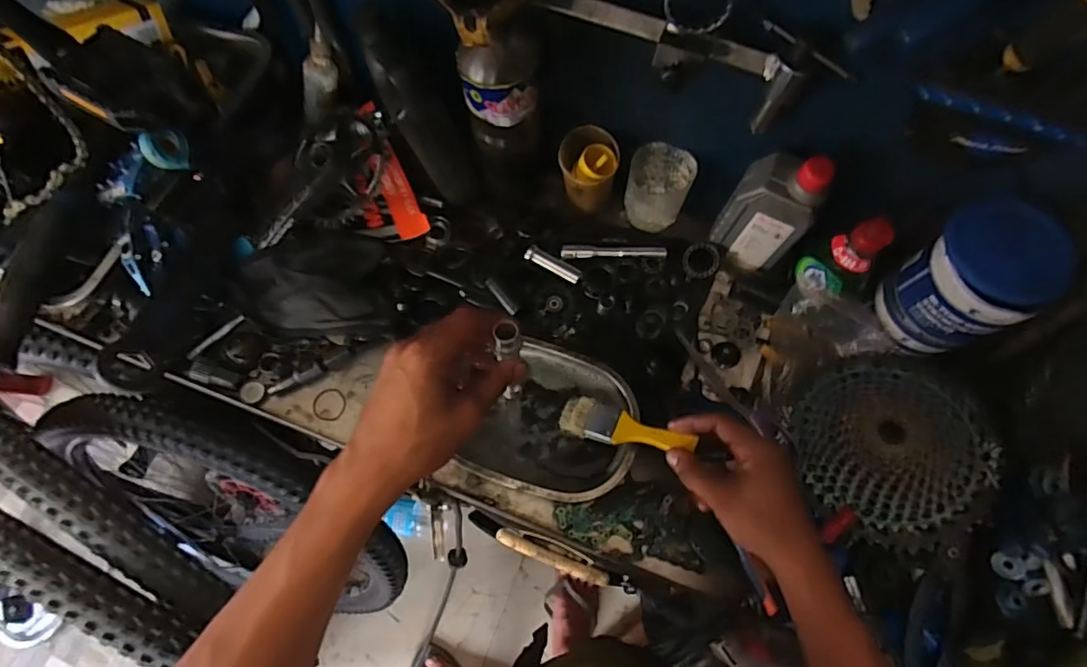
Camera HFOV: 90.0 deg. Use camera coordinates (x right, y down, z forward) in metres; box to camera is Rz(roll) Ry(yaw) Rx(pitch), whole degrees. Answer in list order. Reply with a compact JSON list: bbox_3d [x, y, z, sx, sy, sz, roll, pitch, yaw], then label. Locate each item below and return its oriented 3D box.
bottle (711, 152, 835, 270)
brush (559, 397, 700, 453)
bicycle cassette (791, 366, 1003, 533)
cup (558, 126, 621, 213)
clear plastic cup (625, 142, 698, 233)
[{"bbox_3d":[0.239,-0.128,0.580,0.081,0.158,0.045,38,72,13],"label":"bottle"},{"bbox_3d":[0.079,0.093,0.536,0.146,0.015,0.041,7,62,43],"label":"brush"},{"bbox_3d":[0.348,0.104,0.540,0.171,0.048,0.171,-7,65,15],"label":"bicycle cassette"},{"bbox_3d":[0.052,-0.190,0.638,0.066,0.090,0.069,0,68,-1],"label":"cup"},{"bbox_3d":[0.133,-0.169,0.646,0.071,0.090,0.063,25,70,9],"label":"clear plastic cup"}]

